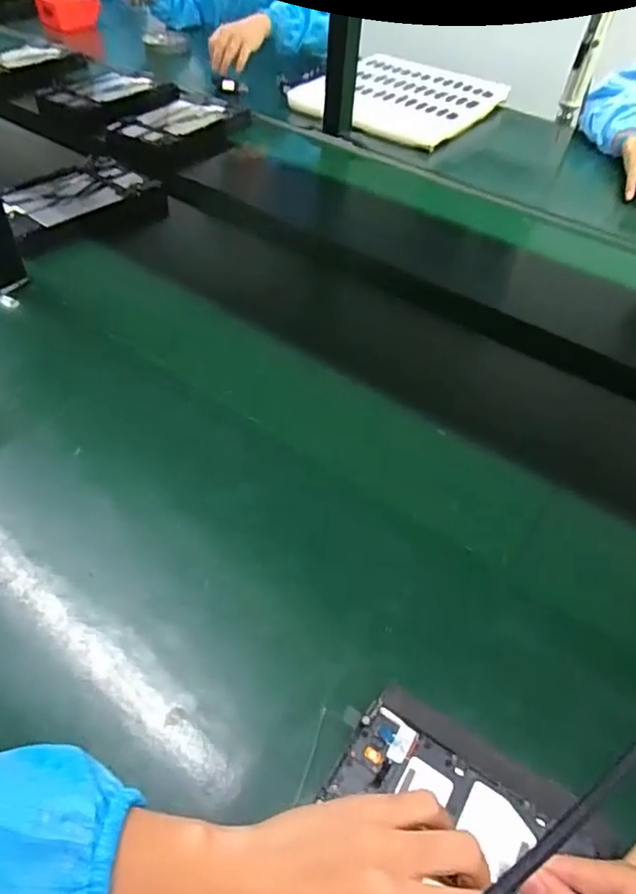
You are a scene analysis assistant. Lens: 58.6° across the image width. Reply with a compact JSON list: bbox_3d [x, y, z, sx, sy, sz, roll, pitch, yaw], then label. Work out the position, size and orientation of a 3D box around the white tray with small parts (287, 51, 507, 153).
[{"bbox_3d":[0.164,-0.726,1.168,0.353,0.021,0.336,30,59,19],"label":"white tray with small parts"}]

